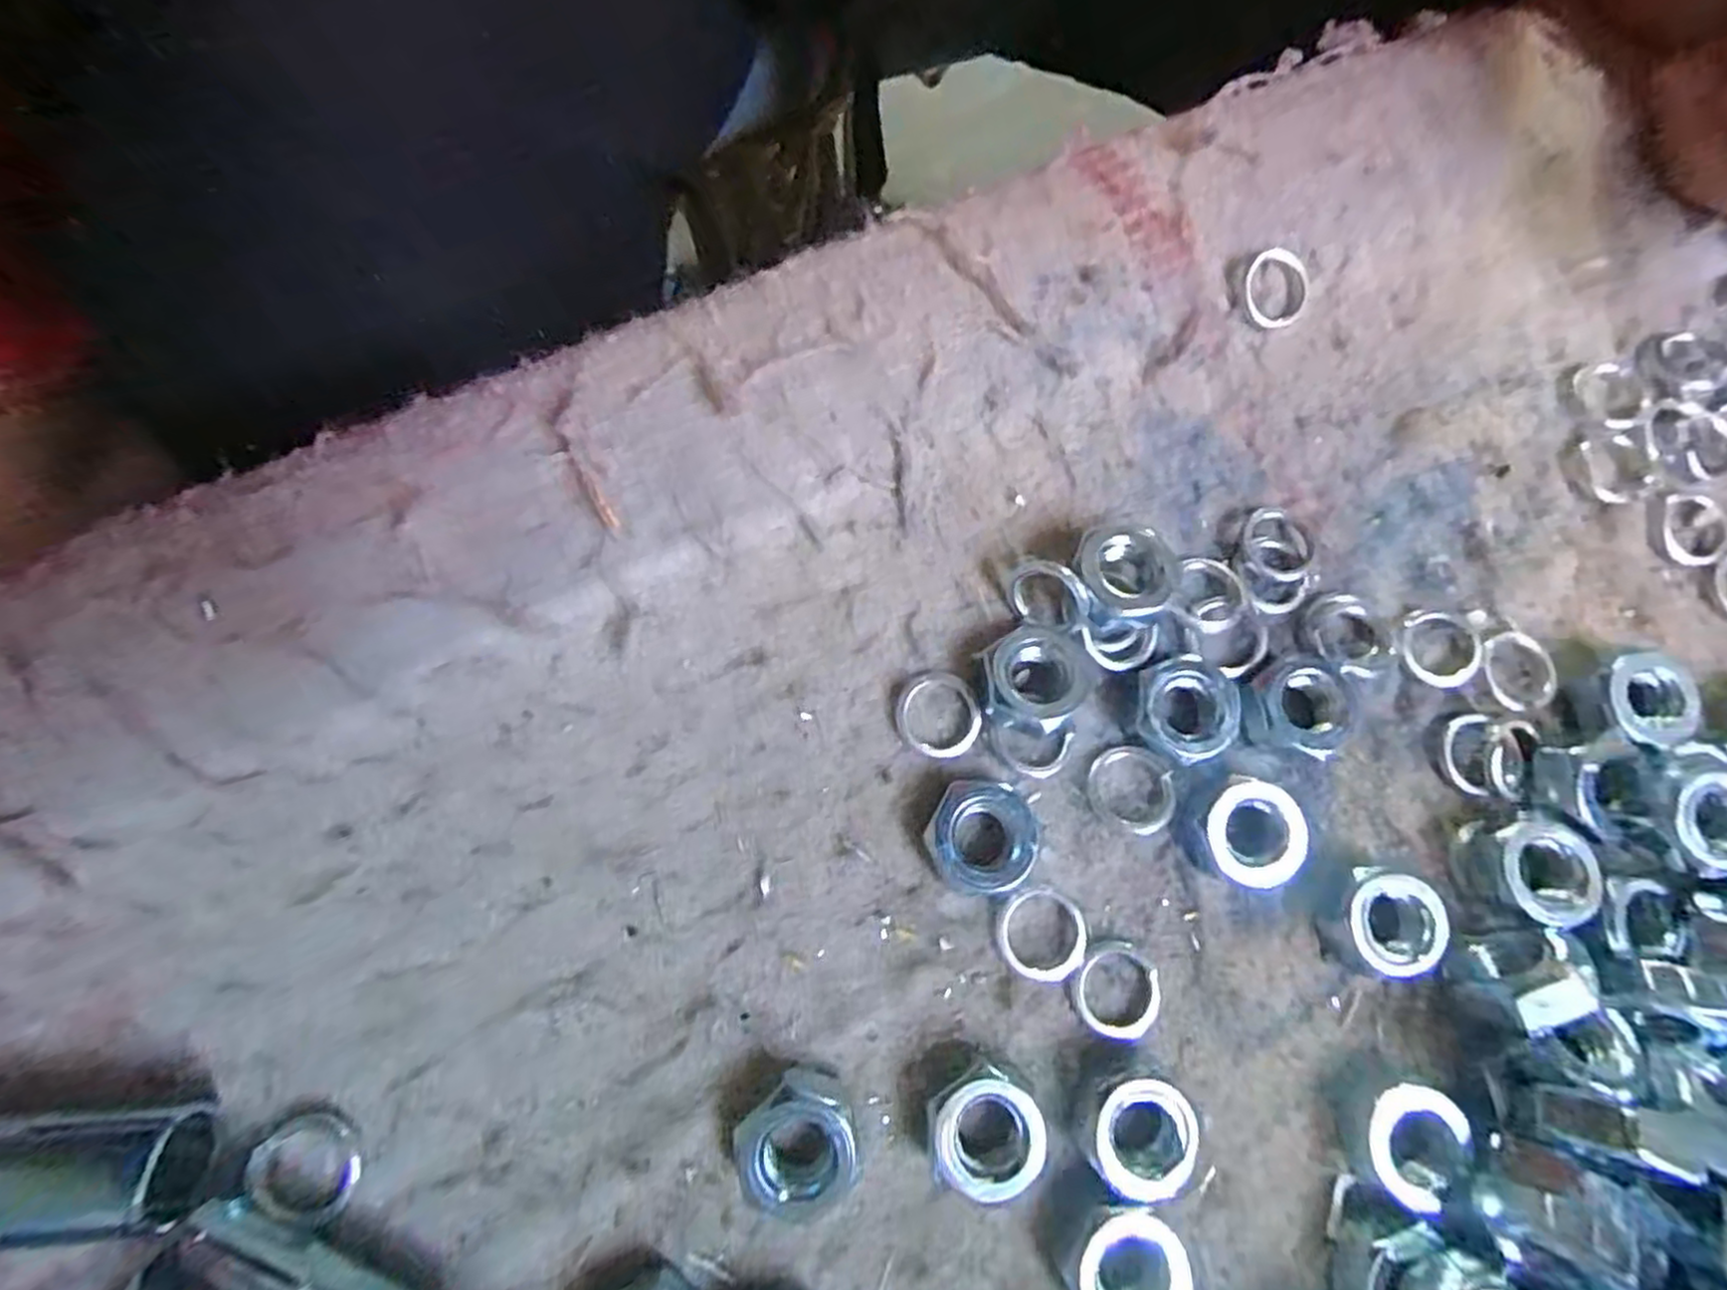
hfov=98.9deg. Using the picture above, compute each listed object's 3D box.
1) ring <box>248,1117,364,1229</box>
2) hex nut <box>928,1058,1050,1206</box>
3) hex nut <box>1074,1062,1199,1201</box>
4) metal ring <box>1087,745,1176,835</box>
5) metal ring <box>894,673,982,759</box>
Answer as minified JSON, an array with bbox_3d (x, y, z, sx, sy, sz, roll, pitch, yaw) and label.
[{"bbox_3d":[-0.073,0.069,0.097,0.012,0.004,0.013,1,78,-3],"label":"ring"},{"bbox_3d":[0.017,0.070,0.106,0.016,0.007,0.016,-32,82,-9],"label":"hex nut"},{"bbox_3d":[0.039,0.069,0.107,0.017,0.006,0.015,39,79,5],"label":"hex nut"},{"bbox_3d":[0.043,0.023,0.118,0.014,0.004,0.013,1,78,-3],"label":"metal ring"},{"bbox_3d":[0.012,0.011,0.119,0.013,0.004,0.014,1,78,-3],"label":"metal ring"}]

